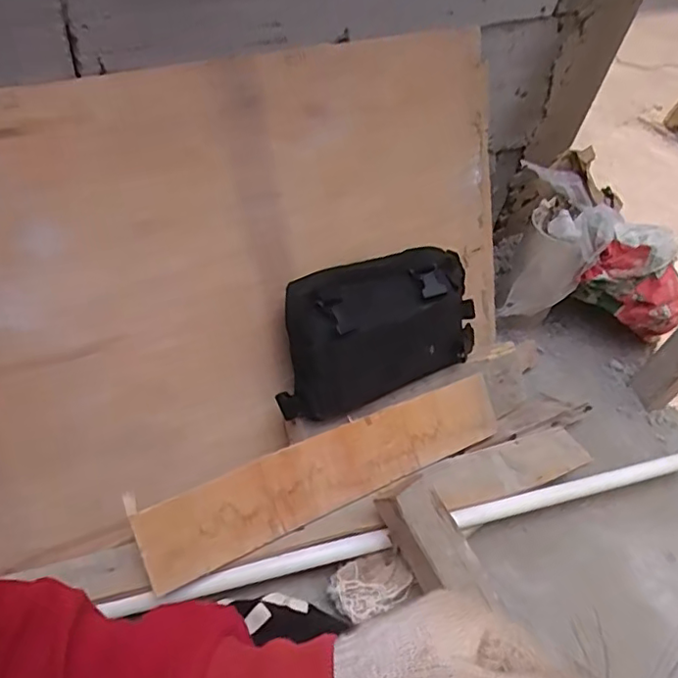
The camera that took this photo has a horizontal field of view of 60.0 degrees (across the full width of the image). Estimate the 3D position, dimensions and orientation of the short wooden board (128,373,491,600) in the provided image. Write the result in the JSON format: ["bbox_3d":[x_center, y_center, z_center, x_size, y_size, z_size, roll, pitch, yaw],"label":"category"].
[{"bbox_3d":[0.001,0.152,0.688,0.458,0.010,0.087,-19,94,-25],"label":"short wooden board"}]

